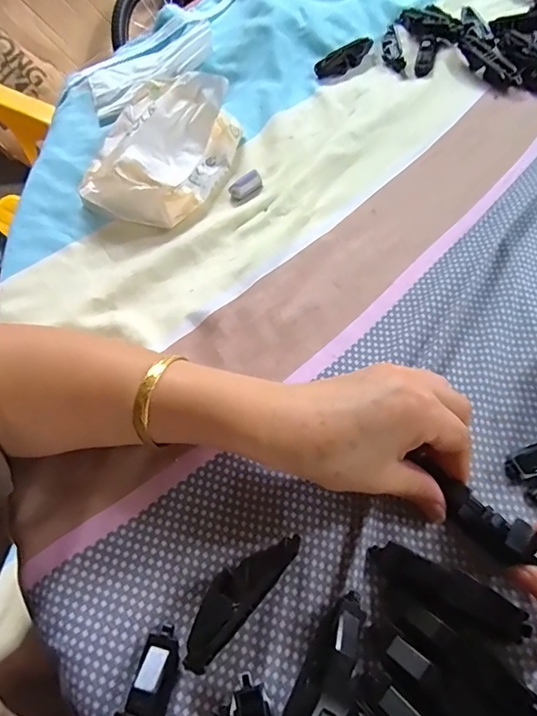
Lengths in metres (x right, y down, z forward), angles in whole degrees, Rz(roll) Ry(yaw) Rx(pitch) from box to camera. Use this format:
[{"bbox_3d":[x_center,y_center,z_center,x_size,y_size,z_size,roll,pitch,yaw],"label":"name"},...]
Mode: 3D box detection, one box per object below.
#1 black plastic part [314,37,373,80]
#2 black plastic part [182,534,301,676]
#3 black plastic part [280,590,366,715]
[{"bbox_3d":[0.083,-0.318,0.519,0.078,0.015,0.020,-37,64,-19],"label":"black plastic part"},{"bbox_3d":[-0.016,0.121,0.254,0.022,0.023,0.080,36,66,21],"label":"black plastic part"},{"bbox_3d":[0.028,0.152,0.234,0.025,0.020,0.076,25,62,16],"label":"black plastic part"}]

